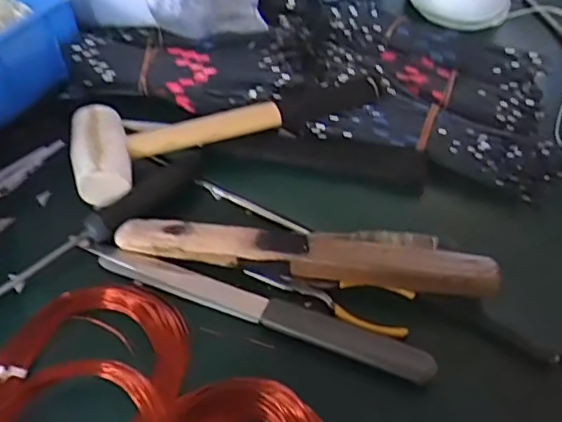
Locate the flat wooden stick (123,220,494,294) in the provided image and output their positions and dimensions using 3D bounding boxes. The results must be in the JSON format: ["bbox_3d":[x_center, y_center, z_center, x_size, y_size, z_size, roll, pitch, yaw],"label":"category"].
[{"bbox_3d":[0.016,0.027,0.424,0.269,0.032,0.039,9,52,5],"label":"flat wooden stick"}]

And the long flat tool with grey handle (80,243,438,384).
[{"bbox_3d":[-0.022,0.067,0.406,0.258,0.017,0.024,18,53,11],"label":"long flat tool with grey handle"}]

